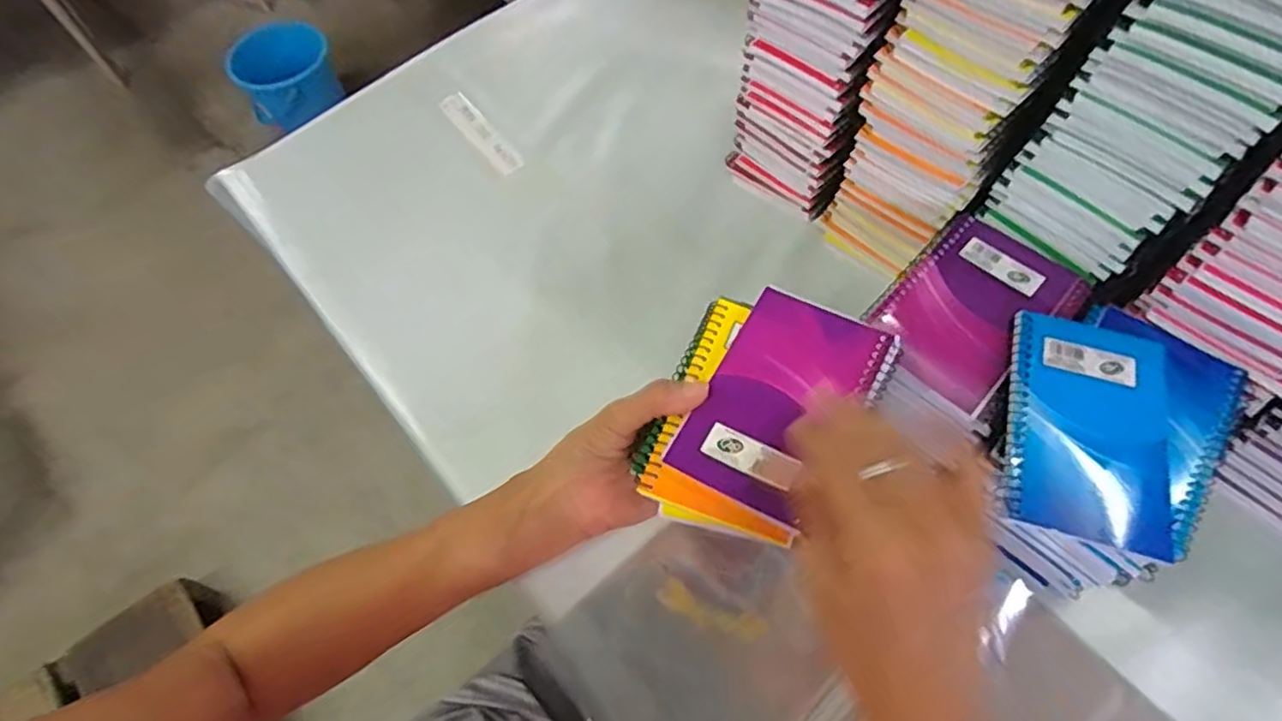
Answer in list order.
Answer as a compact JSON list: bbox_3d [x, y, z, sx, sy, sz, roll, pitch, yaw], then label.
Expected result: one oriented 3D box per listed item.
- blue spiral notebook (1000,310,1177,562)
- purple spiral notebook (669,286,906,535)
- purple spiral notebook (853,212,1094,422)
[{"bbox_3d":[0.244,0.035,0.360,0.081,0.007,0.128,16,63,9],"label":"blue spiral notebook"},{"bbox_3d":[0.080,0.020,0.359,0.082,0.010,0.129,26,64,20],"label":"purple spiral notebook"},{"bbox_3d":[0.205,-0.034,0.406,0.129,0.005,0.086,-39,67,-17],"label":"purple spiral notebook"}]

